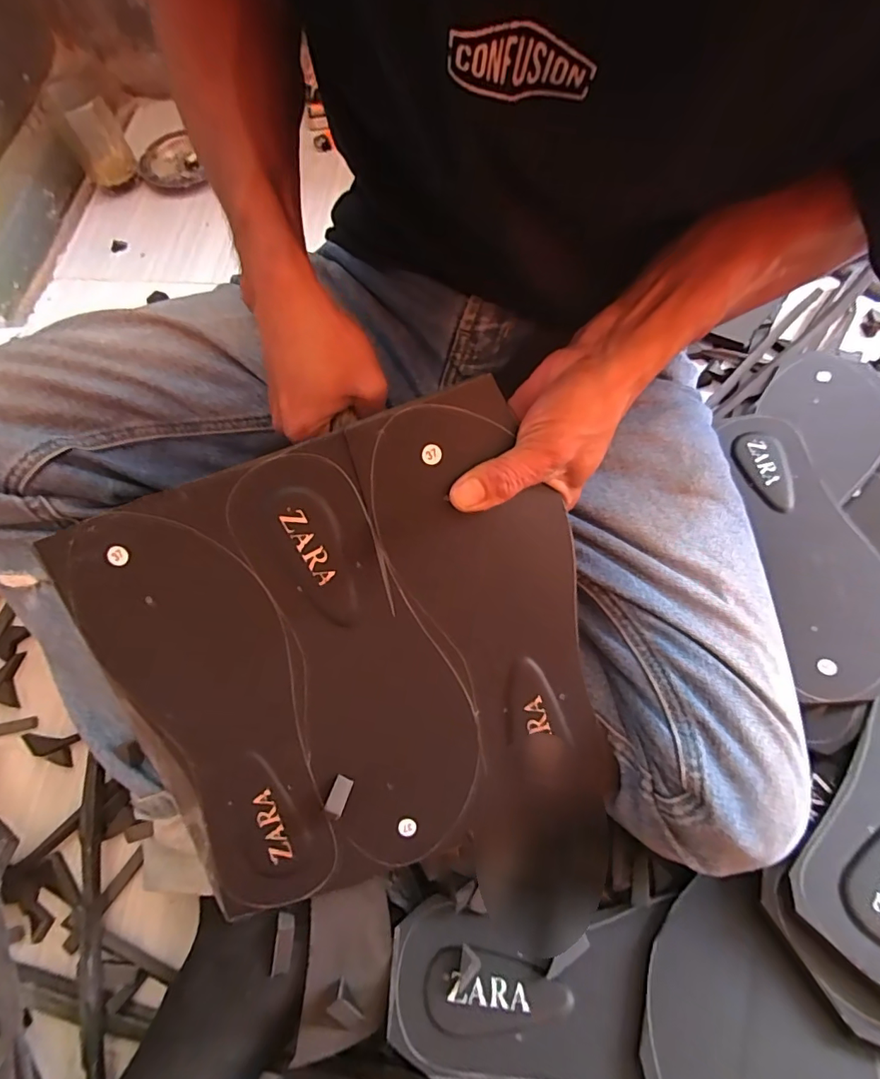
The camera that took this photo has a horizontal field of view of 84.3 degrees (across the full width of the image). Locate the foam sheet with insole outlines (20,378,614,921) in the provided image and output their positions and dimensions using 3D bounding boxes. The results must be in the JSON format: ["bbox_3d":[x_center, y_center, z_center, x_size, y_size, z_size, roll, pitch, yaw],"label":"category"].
[{"bbox_3d":[-0.048,0.079,0.278,0.263,0.011,0.259,-19,99,1],"label":"foam sheet with insole outlines"}]

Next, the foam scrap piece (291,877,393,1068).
[{"bbox_3d":[-0.055,0.248,0.280,0.049,0.019,0.083,0,69,2],"label":"foam scrap piece"}]

